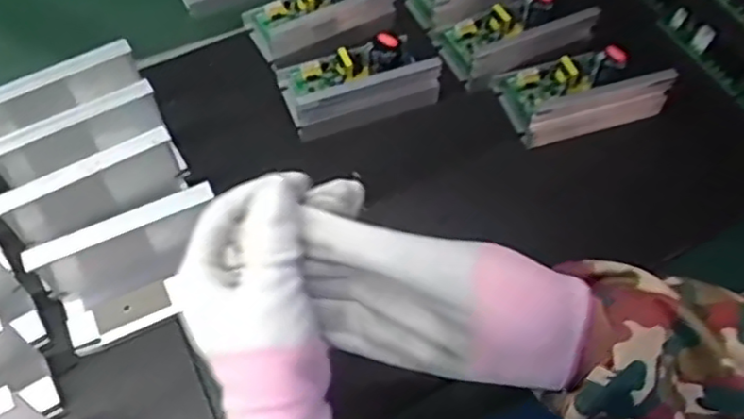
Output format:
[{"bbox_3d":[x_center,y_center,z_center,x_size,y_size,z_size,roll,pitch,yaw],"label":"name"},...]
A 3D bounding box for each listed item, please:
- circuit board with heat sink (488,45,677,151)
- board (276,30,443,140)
[{"bbox_3d":[0.184,-0.110,0.600,0.130,0.063,0.077,-13,57,-8],"label":"circuit board with heat sink"},{"bbox_3d":[-0.013,-0.119,0.607,0.132,0.062,0.080,-15,57,-9],"label":"board"}]

